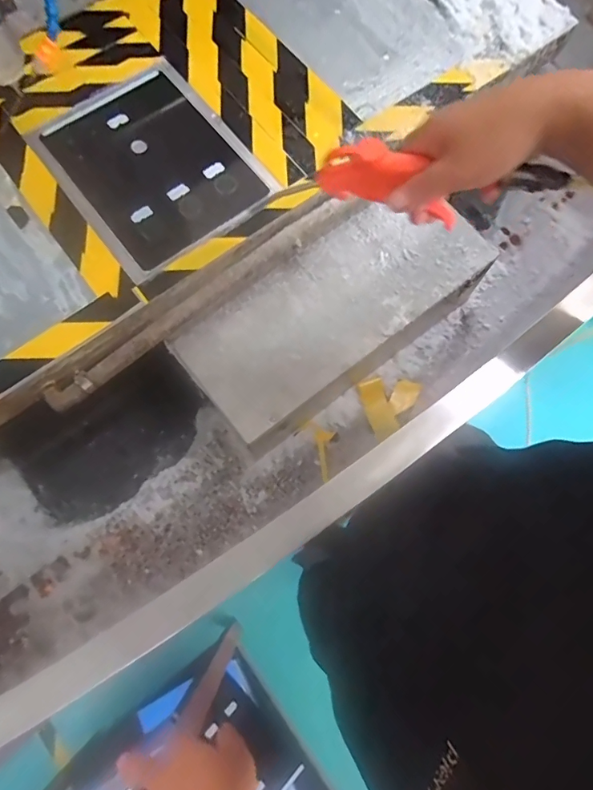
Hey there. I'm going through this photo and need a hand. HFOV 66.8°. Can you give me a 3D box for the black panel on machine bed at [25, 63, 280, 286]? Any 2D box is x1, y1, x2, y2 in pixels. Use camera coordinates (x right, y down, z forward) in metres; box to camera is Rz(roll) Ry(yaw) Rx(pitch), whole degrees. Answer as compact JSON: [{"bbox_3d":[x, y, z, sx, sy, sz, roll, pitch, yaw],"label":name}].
[{"bbox_3d":[-0.202,-0.328,0.636,0.239,0.021,0.291,-37,76,-10],"label":"black panel on machine bed"}]

